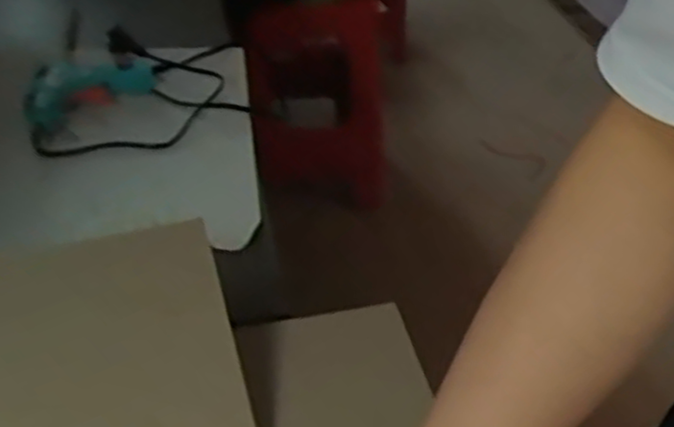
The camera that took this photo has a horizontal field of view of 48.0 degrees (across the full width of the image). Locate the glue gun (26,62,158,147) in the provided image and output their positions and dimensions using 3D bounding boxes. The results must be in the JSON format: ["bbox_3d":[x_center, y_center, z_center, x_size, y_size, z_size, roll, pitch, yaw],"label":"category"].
[{"bbox_3d":[-0.252,-0.119,0.723,0.079,0.027,0.148,24,43,23],"label":"glue gun"}]

